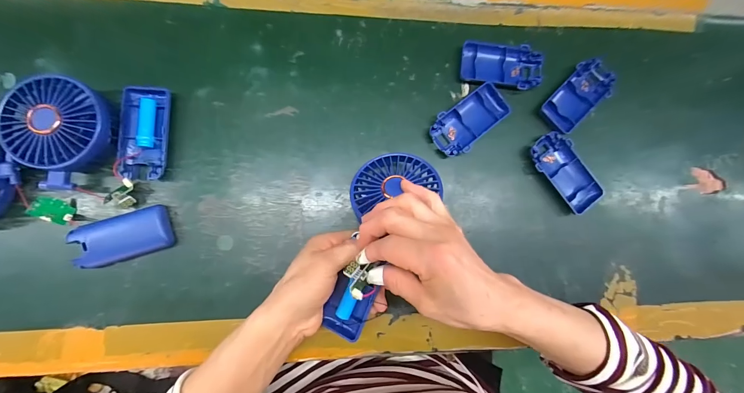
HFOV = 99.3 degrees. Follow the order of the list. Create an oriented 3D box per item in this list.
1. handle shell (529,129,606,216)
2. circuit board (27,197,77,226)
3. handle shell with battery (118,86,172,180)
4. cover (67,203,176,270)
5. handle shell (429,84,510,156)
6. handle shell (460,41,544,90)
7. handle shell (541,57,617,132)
[{"bbox_3d":[0.219,-0.027,0.360,0.048,0.014,0.093,-39,89,-7],"label":"handle shell"},{"bbox_3d":[-0.311,0.014,0.308,0.030,0.007,0.022,32,56,-43],"label":"circuit board"},{"bbox_3d":[-0.230,-0.065,0.325,0.044,0.017,0.093,2,85,-4],"label":"handle shell with battery"},{"bbox_3d":[-0.244,0.041,0.312,0.087,0.017,0.044,-16,86,-6],"label":"cover"},{"bbox_3d":[0.109,-0.086,0.361,0.094,0.019,0.047,-42,89,-7],"label":"handle shell"},{"bbox_3d":[0.149,-0.149,0.365,0.091,0.018,0.049,5,84,-4],"label":"handle shell"},{"bbox_3d":[0.239,-0.117,0.370,0.096,0.017,0.047,-41,89,-7],"label":"handle shell"}]

